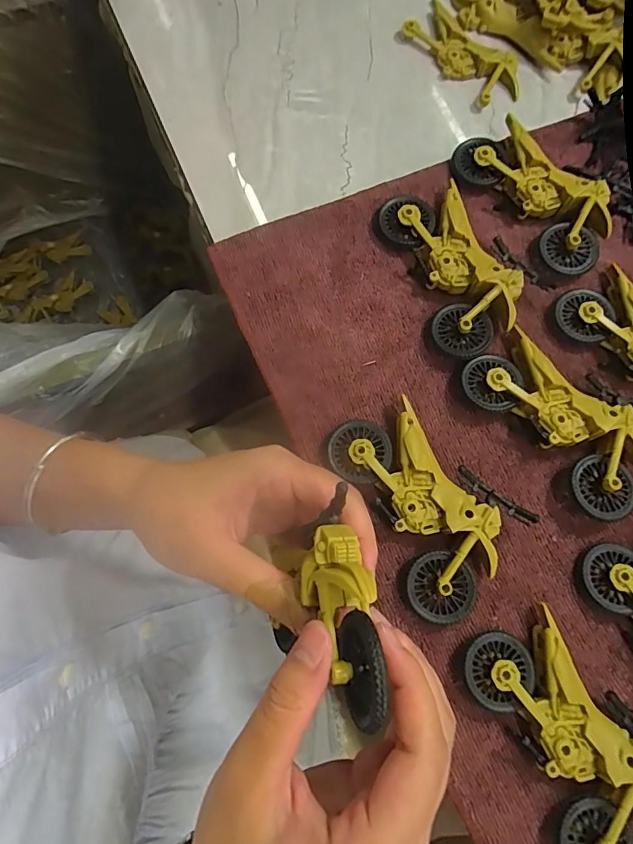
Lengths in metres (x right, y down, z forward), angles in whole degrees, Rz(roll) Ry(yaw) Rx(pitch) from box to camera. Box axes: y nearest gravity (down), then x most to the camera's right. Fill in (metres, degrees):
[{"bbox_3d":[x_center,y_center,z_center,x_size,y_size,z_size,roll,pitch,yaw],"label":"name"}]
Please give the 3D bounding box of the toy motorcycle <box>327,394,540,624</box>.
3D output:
[{"bbox_3d":[0.058,0.043,0.261,0.073,0.021,0.114,-39,80,-10],"label":"toy motorcycle"}]

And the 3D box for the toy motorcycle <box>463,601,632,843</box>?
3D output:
[{"bbox_3d":[0.128,0.156,0.235,0.065,0.023,0.114,-27,78,-7],"label":"toy motorcycle"}]

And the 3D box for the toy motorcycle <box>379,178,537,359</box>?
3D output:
[{"bbox_3d":[0.091,-0.100,0.296,0.068,0.022,0.112,-21,78,-6],"label":"toy motorcycle"}]

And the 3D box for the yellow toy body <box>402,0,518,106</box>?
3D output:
[{"bbox_3d":[0.110,-0.274,0.350,0.045,0.013,0.097,-41,81,-10],"label":"yellow toy body"}]

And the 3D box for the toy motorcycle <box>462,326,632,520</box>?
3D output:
[{"bbox_3d":[0.143,-0.003,0.274,0.063,0.023,0.112,-41,81,-10],"label":"toy motorcycle"}]

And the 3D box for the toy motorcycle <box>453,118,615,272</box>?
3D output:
[{"bbox_3d":[0.144,-0.149,0.309,0.053,0.022,0.113,-39,80,-10],"label":"toy motorcycle"}]

